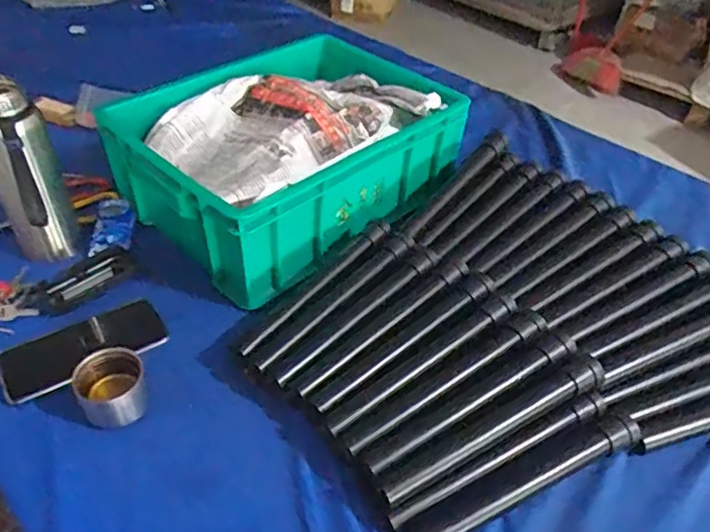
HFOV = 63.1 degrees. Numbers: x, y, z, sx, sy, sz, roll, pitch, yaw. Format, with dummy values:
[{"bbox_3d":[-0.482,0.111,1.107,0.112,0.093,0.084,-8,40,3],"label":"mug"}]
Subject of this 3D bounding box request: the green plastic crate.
[{"bbox_3d":[-0.092,-0.164,0.796,0.308,0.145,0.425,34,50,29],"label":"green plastic crate"}]

